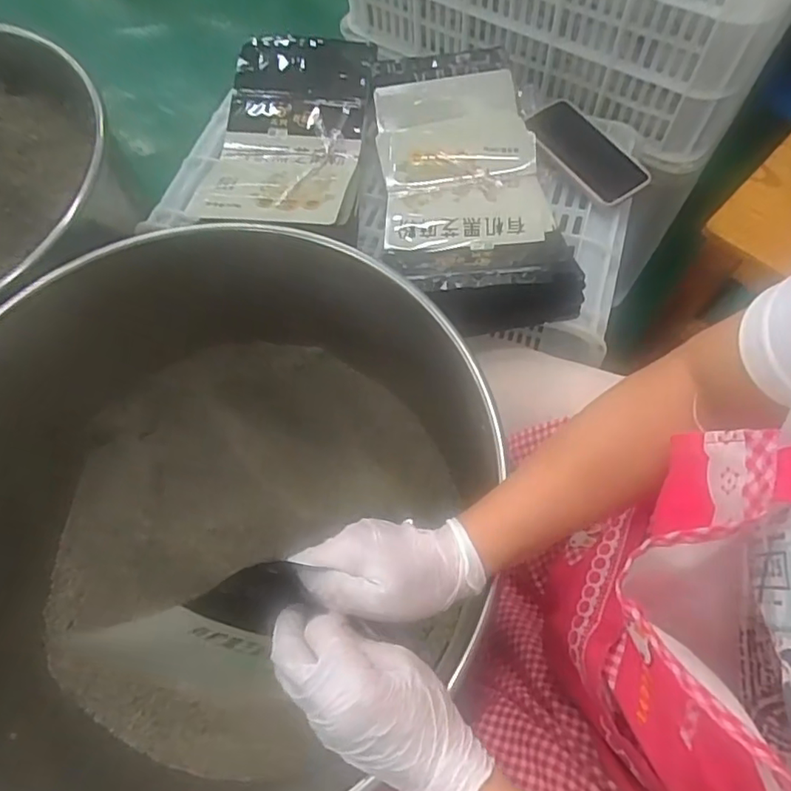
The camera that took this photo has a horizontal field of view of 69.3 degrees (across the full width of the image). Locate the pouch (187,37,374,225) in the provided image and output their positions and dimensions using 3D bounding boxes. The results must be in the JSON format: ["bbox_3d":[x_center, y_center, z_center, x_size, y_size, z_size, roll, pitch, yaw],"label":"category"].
[{"bbox_3d":[-0.139,-0.337,0.706,0.193,0.042,0.322,4,66,5],"label":"pouch"}]

